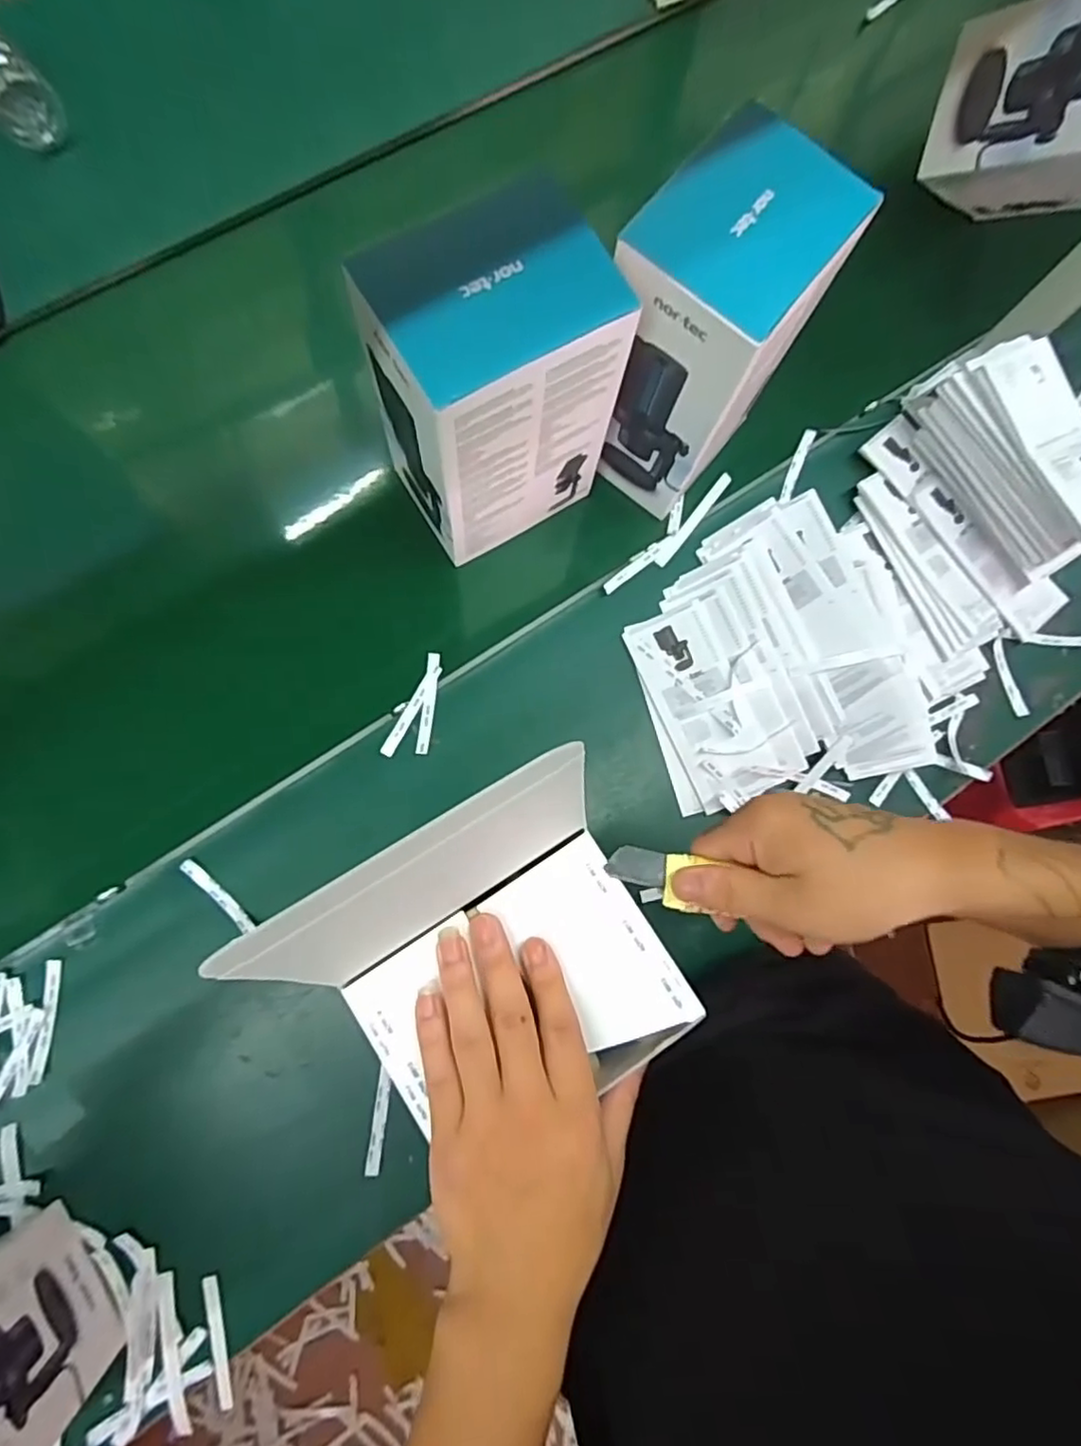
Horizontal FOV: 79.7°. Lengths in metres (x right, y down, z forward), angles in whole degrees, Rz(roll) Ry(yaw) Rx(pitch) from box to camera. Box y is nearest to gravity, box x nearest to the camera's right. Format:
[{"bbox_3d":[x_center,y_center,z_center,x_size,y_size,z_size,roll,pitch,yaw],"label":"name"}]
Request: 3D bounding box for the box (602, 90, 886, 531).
[{"bbox_3d":[0.125,-0.299,0.518,0.109,0.224,0.144,39,79,2],"label":"box"}]

